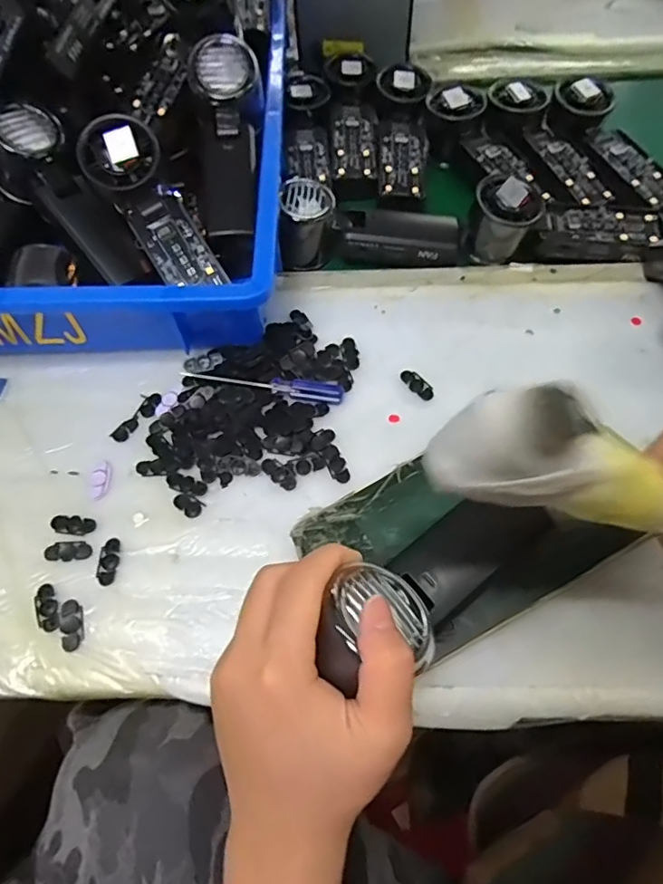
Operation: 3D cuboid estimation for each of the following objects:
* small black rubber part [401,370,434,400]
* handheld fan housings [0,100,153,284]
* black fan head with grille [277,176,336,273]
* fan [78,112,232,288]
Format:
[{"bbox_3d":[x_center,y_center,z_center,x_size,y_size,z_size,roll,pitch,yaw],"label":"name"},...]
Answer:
[{"bbox_3d":[0.064,-0.043,0.387,0.013,0.004,0.029,-36,63,-16],"label":"small black rubber part"},{"bbox_3d":[-0.211,-0.192,0.430,0.060,0.047,0.161,-42,97,-20],"label":"handheld fan housings"},{"bbox_3d":[-0.020,-0.188,0.457,0.047,0.057,0.058,-4,58,1],"label":"black fan head with grille"},{"bbox_3d":[-0.132,-0.174,0.395,0.053,0.025,0.138,-36,99,-18],"label":"fan"}]

